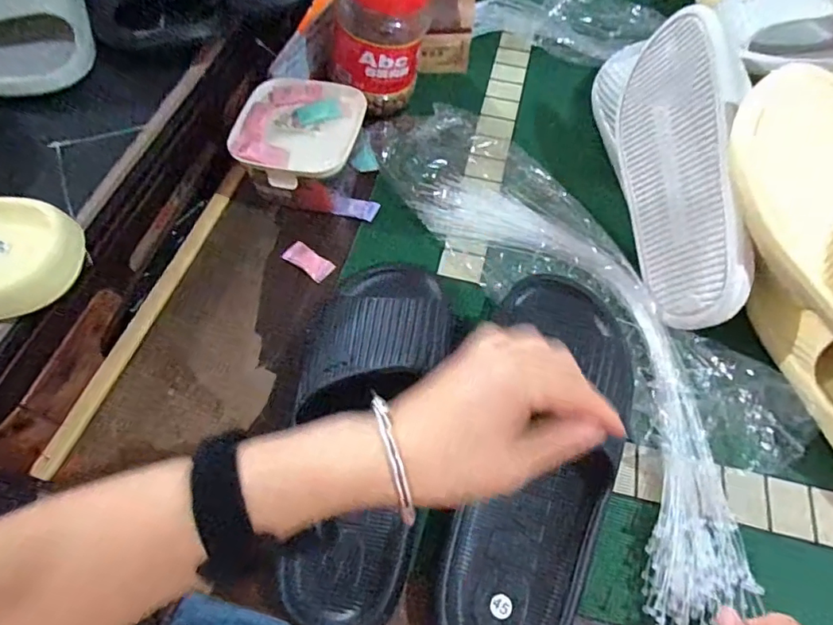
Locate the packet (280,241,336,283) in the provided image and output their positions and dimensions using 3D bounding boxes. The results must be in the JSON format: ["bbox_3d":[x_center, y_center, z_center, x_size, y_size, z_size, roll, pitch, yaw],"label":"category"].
[{"bbox_3d":[-0.098,-0.047,0.470,0.048,0.004,0.022,34,65,15],"label":"packet"}]

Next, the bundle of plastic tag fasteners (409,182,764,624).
[{"bbox_3d":[0.138,0.028,0.416,0.125,0.027,0.404,-21,62,-13],"label":"bundle of plastic tag fasteners"}]

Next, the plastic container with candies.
[{"bbox_3d":[-0.108,-0.156,0.489,0.109,0.064,0.114,16,62,6],"label":"plastic container with candies"}]

